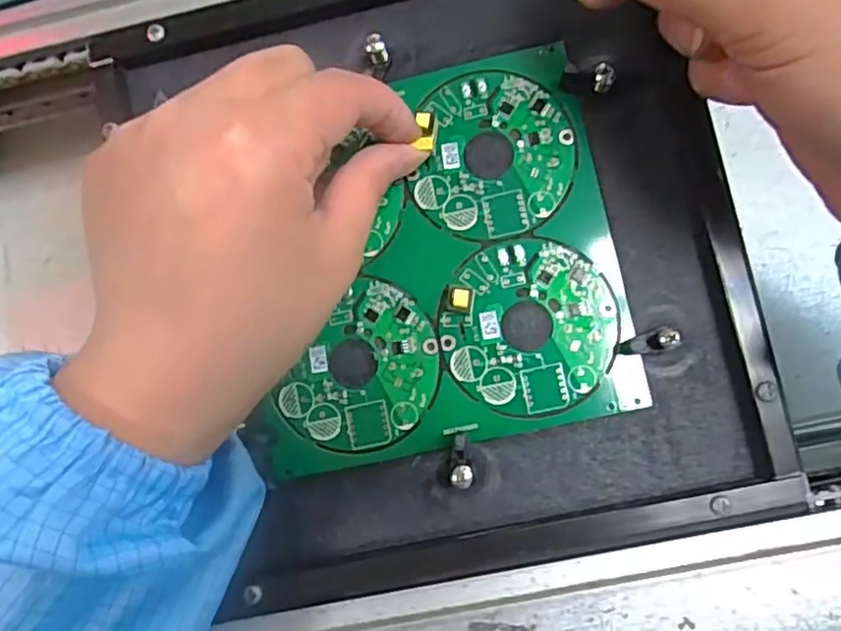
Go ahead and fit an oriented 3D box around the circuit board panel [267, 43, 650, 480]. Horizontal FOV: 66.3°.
[{"bbox_3d":[0.003,-0.022,0.251,0.139,0.004,0.142,-11,84,4],"label":"circuit board panel"}]

